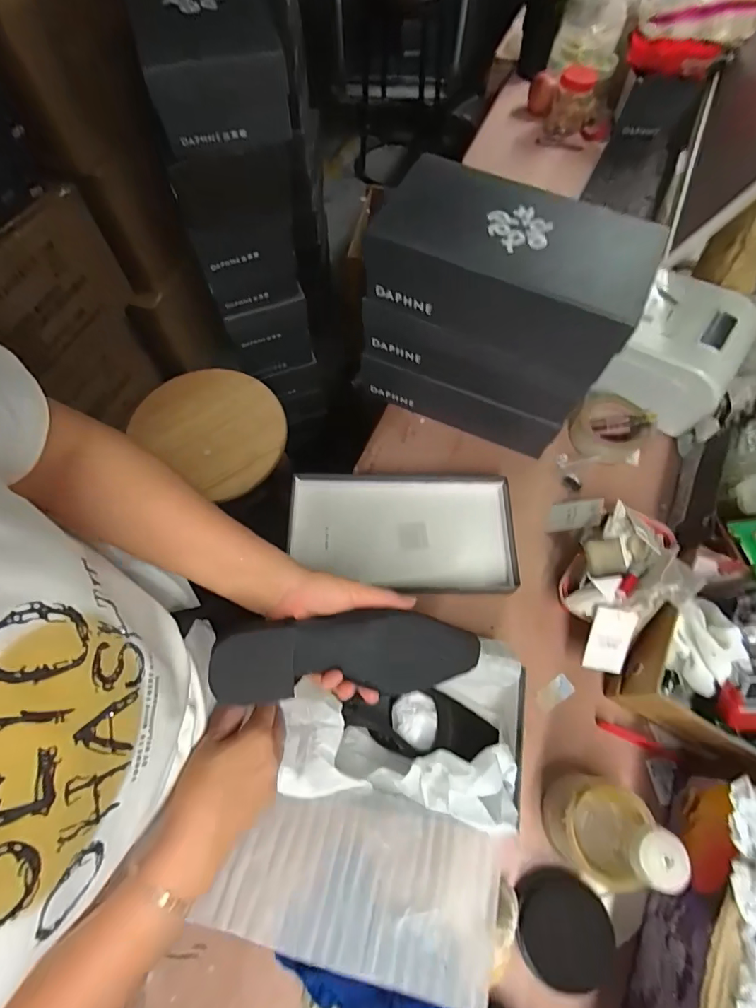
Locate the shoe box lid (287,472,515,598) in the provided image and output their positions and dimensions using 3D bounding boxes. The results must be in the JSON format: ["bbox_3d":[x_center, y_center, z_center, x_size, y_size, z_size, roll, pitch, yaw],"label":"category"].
[{"bbox_3d":[0.029,0.037,0.653,0.306,0.029,0.163,2,66,1],"label":"shoe box lid"}]

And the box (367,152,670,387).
[{"bbox_3d":[0.149,-0.279,0.556,0.294,0.108,0.157,22,67,9],"label":"box"}]

